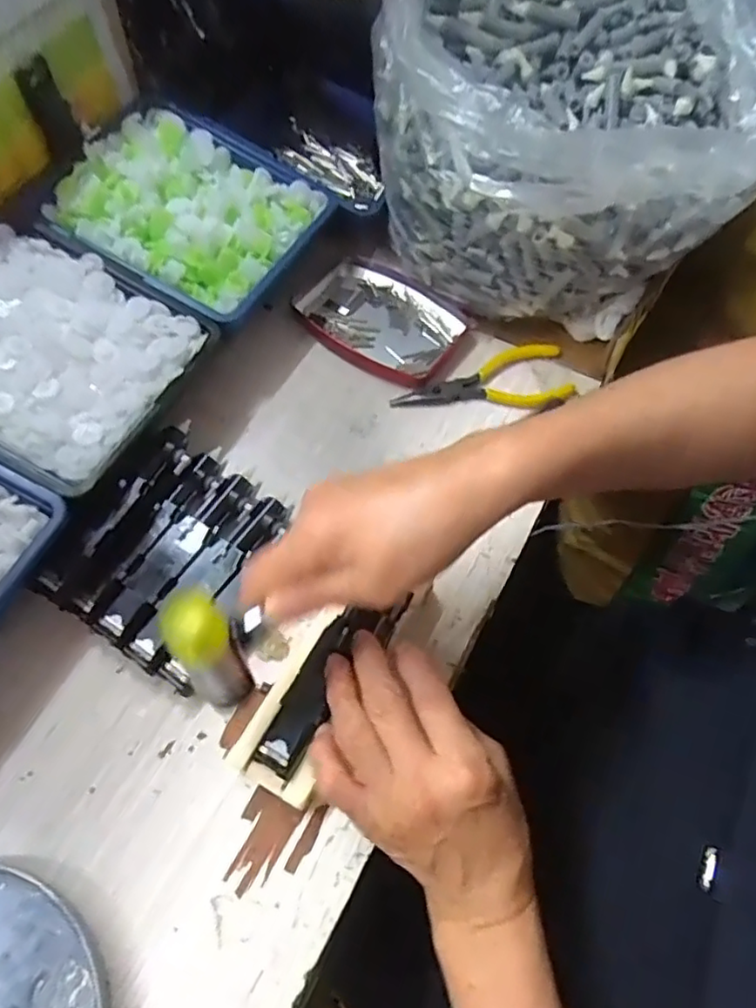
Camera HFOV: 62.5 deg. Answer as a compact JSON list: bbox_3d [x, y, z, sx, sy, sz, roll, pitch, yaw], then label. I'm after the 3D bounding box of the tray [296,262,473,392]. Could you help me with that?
[{"bbox_3d":[-0.002,-0.137,0.463,0.123,0.022,0.083,33,65,13],"label":"tray"}]

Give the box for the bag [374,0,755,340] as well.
[{"bbox_3d":[0.116,-0.274,0.430,0.232,0.204,0.255,1,62,-3],"label":"bag"}]

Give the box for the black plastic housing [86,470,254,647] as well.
[{"bbox_3d":[-0.117,0.027,0.372,0.026,0.018,0.127,31,64,12],"label":"black plastic housing"}]

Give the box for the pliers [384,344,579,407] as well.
[{"bbox_3d":[0.074,-0.086,0.440,0.127,0.010,0.046,-8,63,-8],"label":"pliers"}]

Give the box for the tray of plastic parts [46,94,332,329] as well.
[{"bbox_3d":[-0.128,-0.207,0.426,0.144,0.039,0.139,27,64,11],"label":"tray of plastic parts"}]

